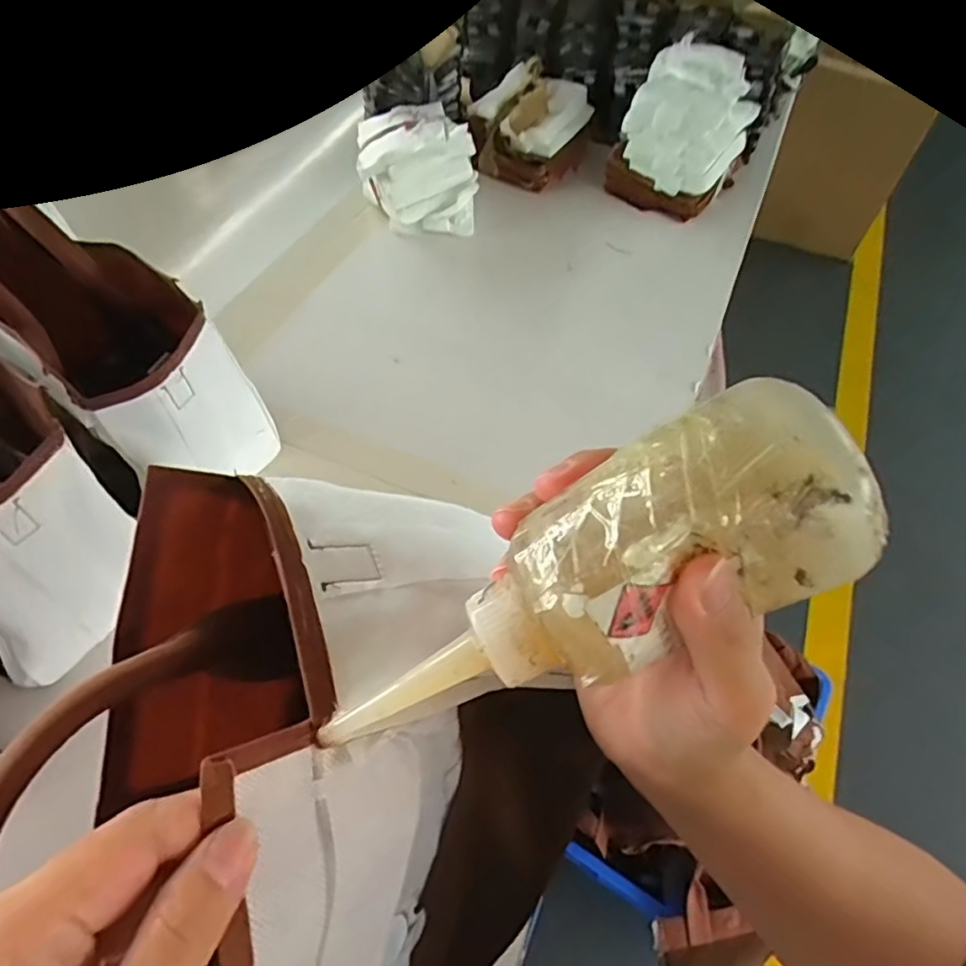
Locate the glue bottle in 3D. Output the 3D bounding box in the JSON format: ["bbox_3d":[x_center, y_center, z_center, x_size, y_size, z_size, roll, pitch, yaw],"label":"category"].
[{"bbox_3d":[0.027,0.032,0.180,0.166,0.042,0.055,-33,59,11],"label":"glue bottle"}]

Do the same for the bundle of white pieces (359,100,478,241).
[{"bbox_3d":[-0.081,-0.391,0.767,0.138,0.102,0.127,-2,56,-5],"label":"bundle of white pieces"}]

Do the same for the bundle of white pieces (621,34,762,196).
[{"bbox_3d":[0.263,-0.459,0.797,0.135,0.147,0.135,2,56,-2],"label":"bundle of white pieces"}]

